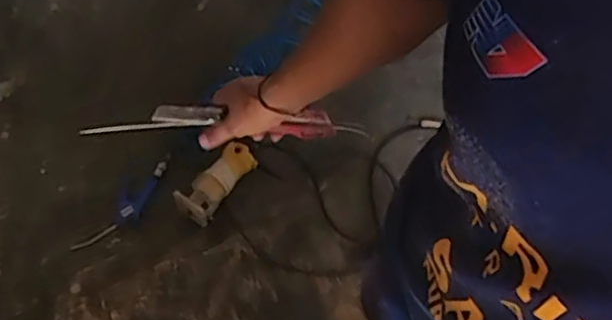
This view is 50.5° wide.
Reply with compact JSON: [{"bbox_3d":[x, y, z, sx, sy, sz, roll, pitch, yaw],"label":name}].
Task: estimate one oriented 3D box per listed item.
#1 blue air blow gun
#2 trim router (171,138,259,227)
[{"bbox_3d":[-0.412,0.105,1.462,0.083,0.028,0.262,24,66,11],"label":"blue air blow gun"},{"bbox_3d":[-0.198,0.047,1.451,0.074,0.077,0.197,39,71,21],"label":"trim router"}]

